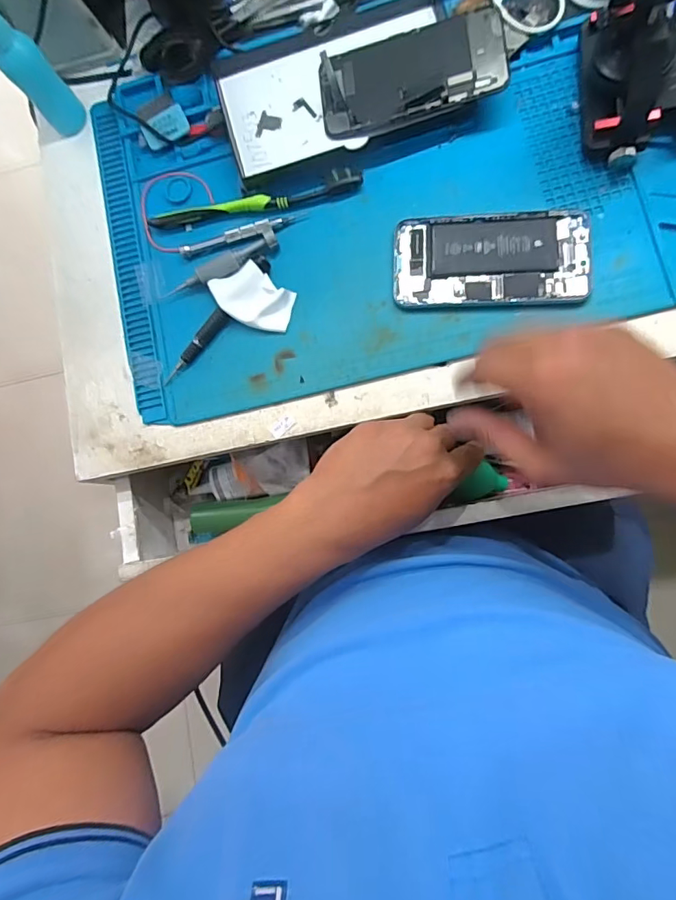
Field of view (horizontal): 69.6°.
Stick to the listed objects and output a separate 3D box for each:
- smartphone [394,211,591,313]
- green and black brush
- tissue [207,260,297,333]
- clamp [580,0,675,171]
[{"bbox_3d":[0.119,-0.149,0.382,0.147,0.005,0.077,0,84,8],"label":"smartphone"},{"bbox_3d":[-0.072,-0.210,0.412,0.185,0.008,0.019,-7,83,7],"label":"green and black brush"},{"bbox_3d":[-0.070,-0.126,0.401,0.070,0.012,0.045,36,90,10],"label":"tissue"},{"bbox_3d":[0.259,-0.284,0.321,0.166,0.107,0.078,-19,82,5],"label":"clamp"}]

